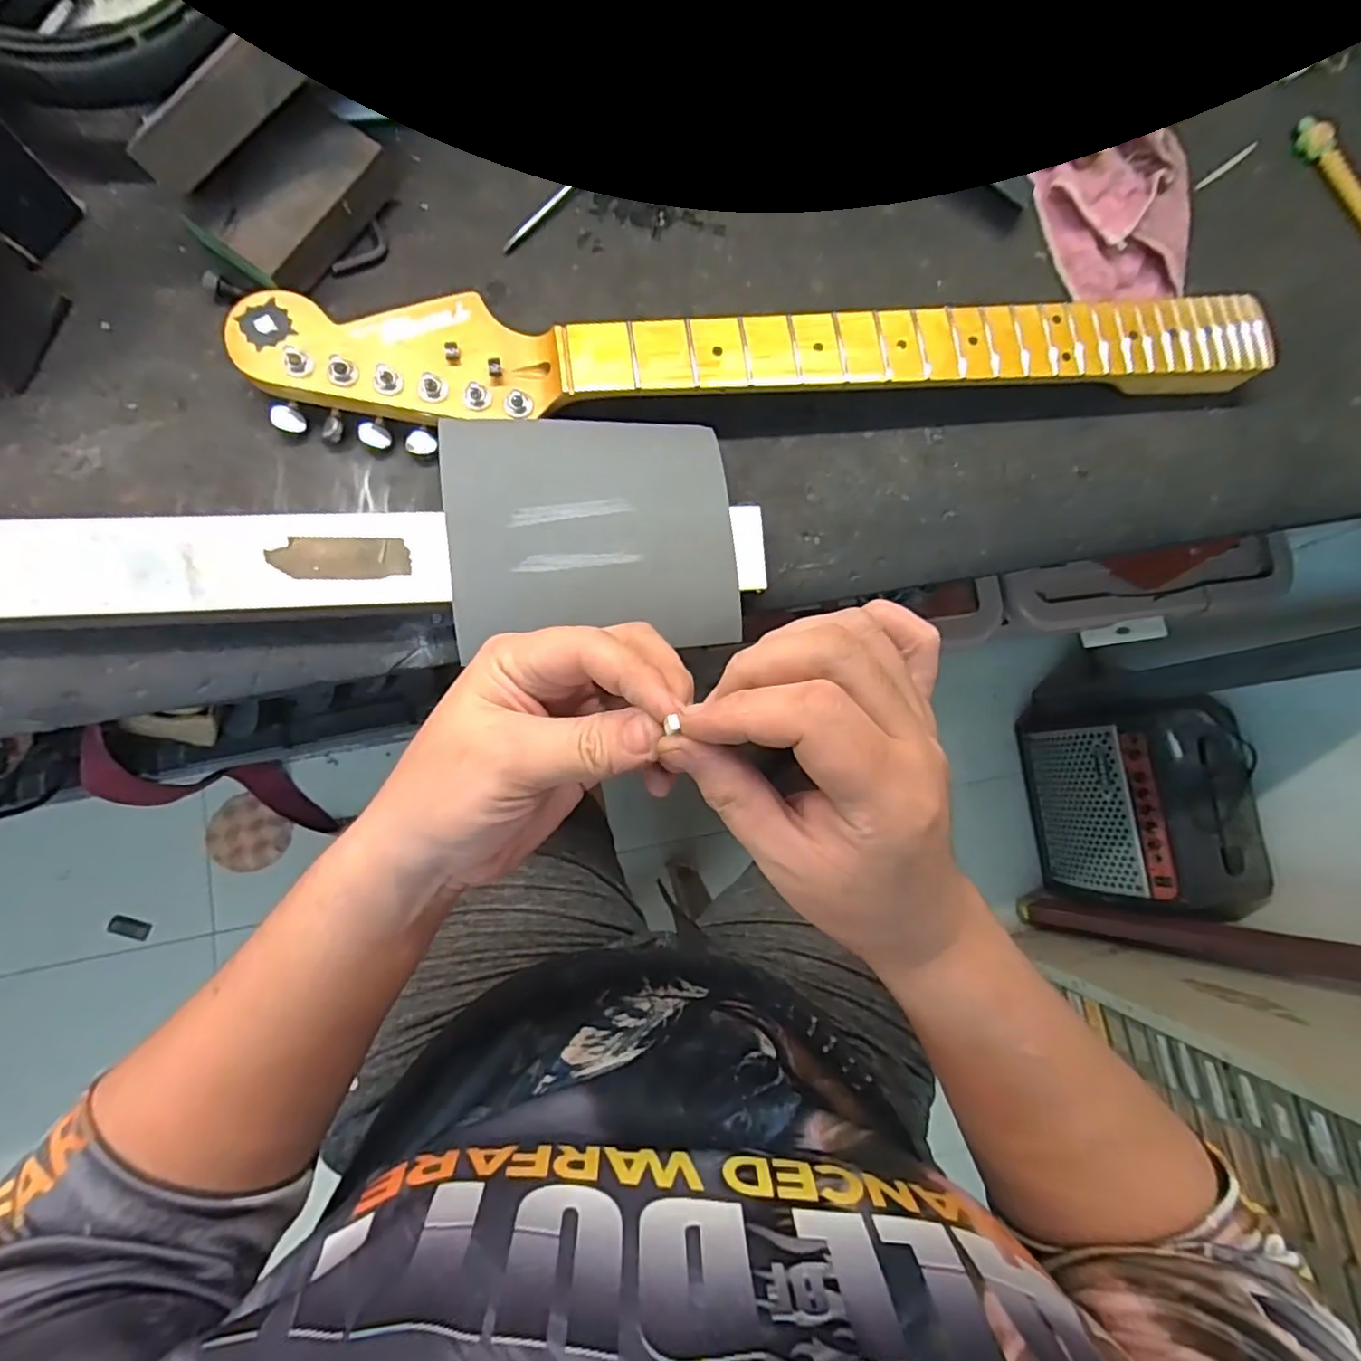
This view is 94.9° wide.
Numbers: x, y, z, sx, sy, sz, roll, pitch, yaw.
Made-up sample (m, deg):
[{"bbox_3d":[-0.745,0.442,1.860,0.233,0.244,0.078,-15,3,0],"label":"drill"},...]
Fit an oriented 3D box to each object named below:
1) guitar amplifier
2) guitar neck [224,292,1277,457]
[{"bbox_3d":[0.763,0.200,1.053,0.183,0.285,0.331,-6,82,-8],"label":"guitar amplifier"},{"bbox_3d":[0.073,-0.200,0.389,0.629,0.034,0.072,-6,85,-8],"label":"guitar neck"}]

